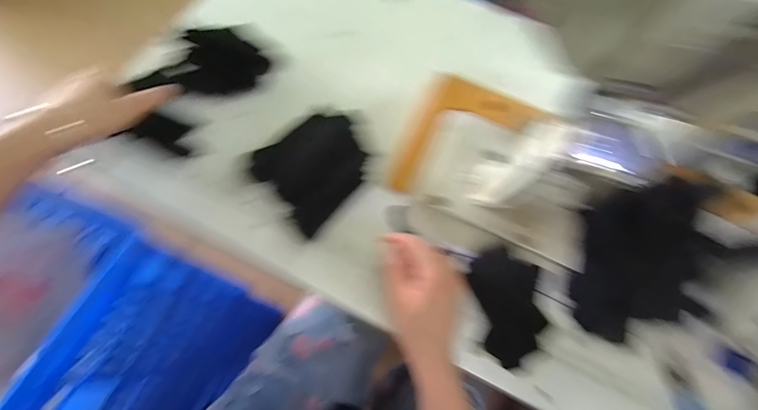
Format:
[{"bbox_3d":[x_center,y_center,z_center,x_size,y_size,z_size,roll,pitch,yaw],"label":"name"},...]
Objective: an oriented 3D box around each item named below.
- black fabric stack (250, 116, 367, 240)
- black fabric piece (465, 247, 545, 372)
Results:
[{"bbox_3d":[-0.078,-0.049,0.430,0.130,0.021,0.120,-42,77,-18],"label":"black fabric stack"},{"bbox_3d":[0.147,0.111,0.382,0.076,0.008,0.120,-3,68,-6],"label":"black fabric piece"}]

